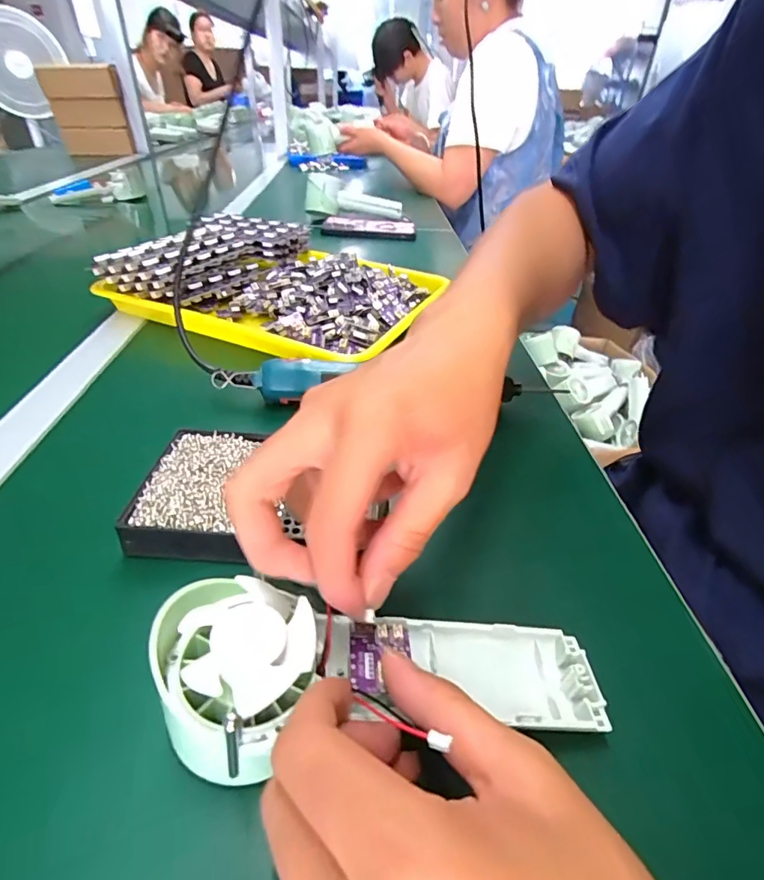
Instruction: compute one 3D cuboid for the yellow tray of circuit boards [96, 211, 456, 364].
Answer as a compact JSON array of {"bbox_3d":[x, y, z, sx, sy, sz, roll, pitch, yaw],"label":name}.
[{"bbox_3d":[-0.108,-0.180,0.535,0.321,0.062,0.238,17,39,18],"label":"yellow tray of circuit boards"}]

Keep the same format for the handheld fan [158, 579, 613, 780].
[{"bbox_3d":[0.003,0.091,0.192,0.174,0.031,0.061,8,35,-17],"label":"handheld fan"}]

